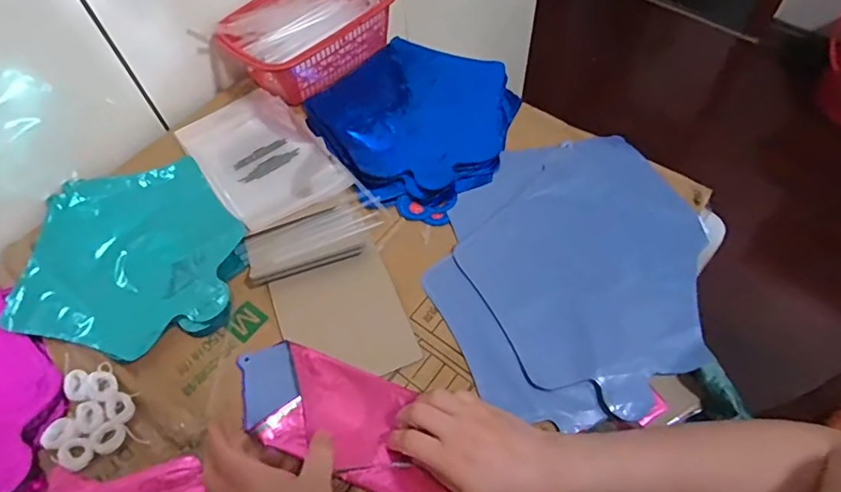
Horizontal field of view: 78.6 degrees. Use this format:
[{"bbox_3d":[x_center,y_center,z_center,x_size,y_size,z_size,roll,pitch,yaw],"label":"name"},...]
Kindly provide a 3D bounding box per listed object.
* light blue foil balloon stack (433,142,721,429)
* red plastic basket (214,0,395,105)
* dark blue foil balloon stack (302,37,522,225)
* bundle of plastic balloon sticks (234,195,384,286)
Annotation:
[{"bbox_3d":[0.152,0.020,0.514,0.272,0.018,0.283,-15,59,-7],"label":"light blue foil balloon stack"},{"bbox_3d":[-0.147,-0.282,0.668,0.147,0.062,0.215,38,67,22],"label":"red plastic basket"},{"bbox_3d":[-0.009,-0.156,0.616,0.241,0.015,0.248,36,66,21],"label":"dark blue foil balloon stack"},{"bbox_3d":[-0.106,-0.006,0.513,0.139,0.008,0.061,-24,61,-12],"label":"bundle of plastic balloon sticks"}]

